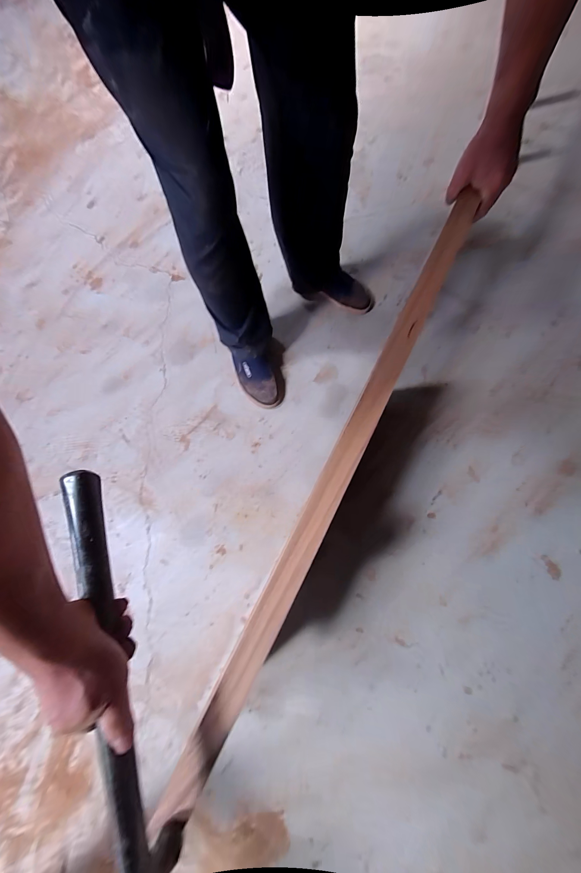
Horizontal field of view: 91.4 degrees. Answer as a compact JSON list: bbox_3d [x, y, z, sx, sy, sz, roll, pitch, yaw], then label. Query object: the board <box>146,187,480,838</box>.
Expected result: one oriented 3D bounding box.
[{"bbox_3d":[0.074,0.029,0.378,0.040,0.020,0.861,26,81,8],"label":"board"}]

